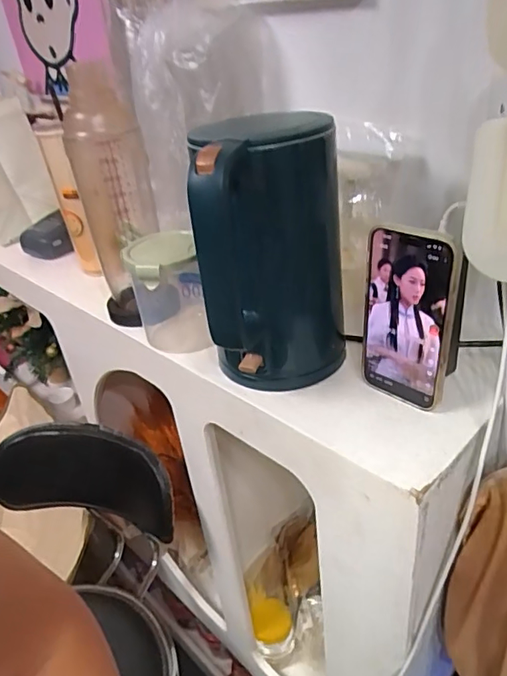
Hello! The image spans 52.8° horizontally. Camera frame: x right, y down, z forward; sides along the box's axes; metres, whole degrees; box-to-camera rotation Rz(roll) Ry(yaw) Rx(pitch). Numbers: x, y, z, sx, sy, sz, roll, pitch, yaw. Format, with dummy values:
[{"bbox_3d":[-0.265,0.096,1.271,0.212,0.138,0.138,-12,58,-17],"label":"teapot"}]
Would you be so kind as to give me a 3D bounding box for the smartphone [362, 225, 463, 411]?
[{"bbox_3d":[0.133,-0.015,0.448,0.011,0.163,0.082,-28,36,-36],"label":"smartphone"}]

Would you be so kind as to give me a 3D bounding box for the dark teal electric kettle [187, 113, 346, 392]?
[{"bbox_3d":[0.022,-0.063,0.473,0.119,0.244,0.139,-3,32,7],"label":"dark teal electric kettle"}]

